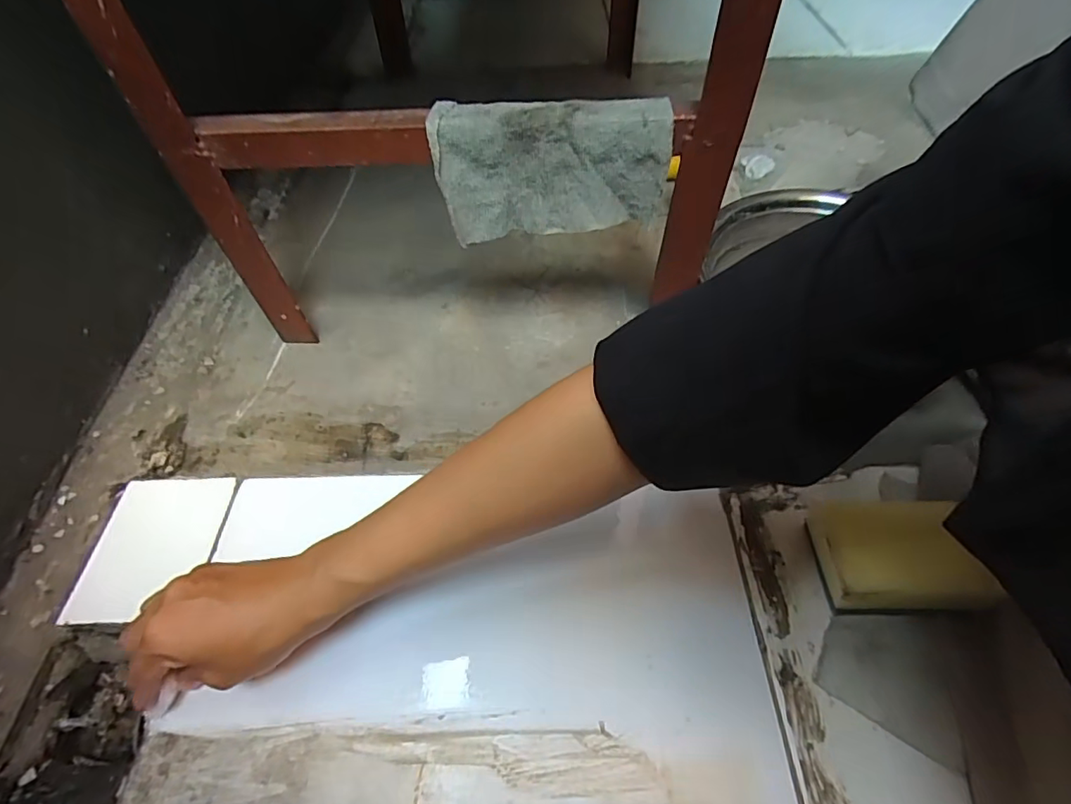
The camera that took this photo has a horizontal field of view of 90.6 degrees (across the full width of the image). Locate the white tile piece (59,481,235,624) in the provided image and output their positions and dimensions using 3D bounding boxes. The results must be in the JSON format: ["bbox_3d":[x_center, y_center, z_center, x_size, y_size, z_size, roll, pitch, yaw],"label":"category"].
[{"bbox_3d":[-0.302,0.113,0.418,0.092,0.006,0.116,-1,52,0],"label":"white tile piece"}]

